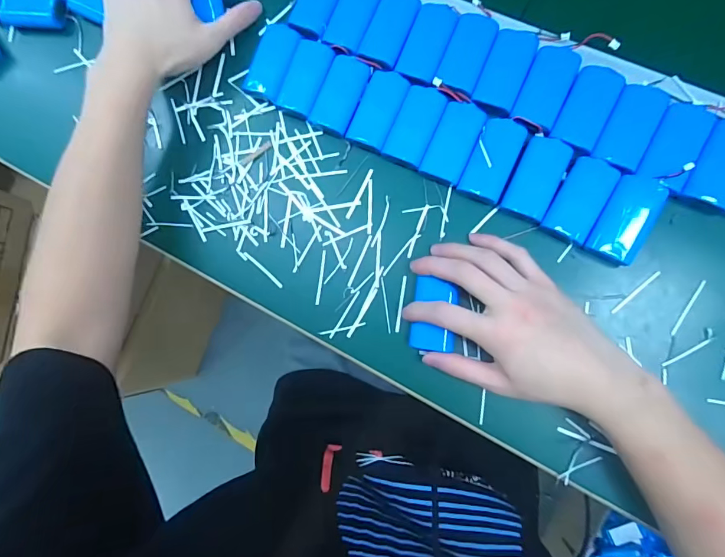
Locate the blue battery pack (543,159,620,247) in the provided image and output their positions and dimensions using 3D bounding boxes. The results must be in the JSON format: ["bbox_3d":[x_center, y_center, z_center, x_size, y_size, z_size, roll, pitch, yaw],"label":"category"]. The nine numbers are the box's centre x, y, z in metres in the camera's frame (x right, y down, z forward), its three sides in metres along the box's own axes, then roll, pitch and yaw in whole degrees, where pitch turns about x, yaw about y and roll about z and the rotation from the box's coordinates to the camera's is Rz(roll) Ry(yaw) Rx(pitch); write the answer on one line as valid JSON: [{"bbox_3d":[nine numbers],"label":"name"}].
[{"bbox_3d":[0.181,-0.066,0.353,0.037,0.014,0.069,28,89,10],"label":"blue battery pack"}]

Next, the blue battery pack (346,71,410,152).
[{"bbox_3d":[0.014,-0.152,0.385,0.038,0.013,0.071,24,88,10],"label":"blue battery pack"}]

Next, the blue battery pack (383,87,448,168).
[{"bbox_3d":[0.047,-0.135,0.378,0.037,0.013,0.069,25,88,10],"label":"blue battery pack"}]

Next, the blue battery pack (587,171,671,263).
[{"bbox_3d":[0.215,-0.049,0.346,0.036,0.015,0.072,29,89,10],"label":"blue battery pack"}]

